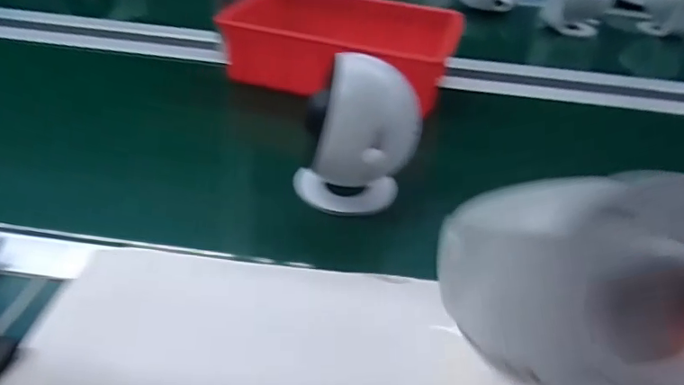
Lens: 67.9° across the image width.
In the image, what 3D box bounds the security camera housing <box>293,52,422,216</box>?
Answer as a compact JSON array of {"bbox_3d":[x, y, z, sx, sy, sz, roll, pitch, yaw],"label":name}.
[{"bbox_3d":[0.015,-0.040,0.449,0.099,0.136,0.075,-3,39,-12],"label":"security camera housing"}]

